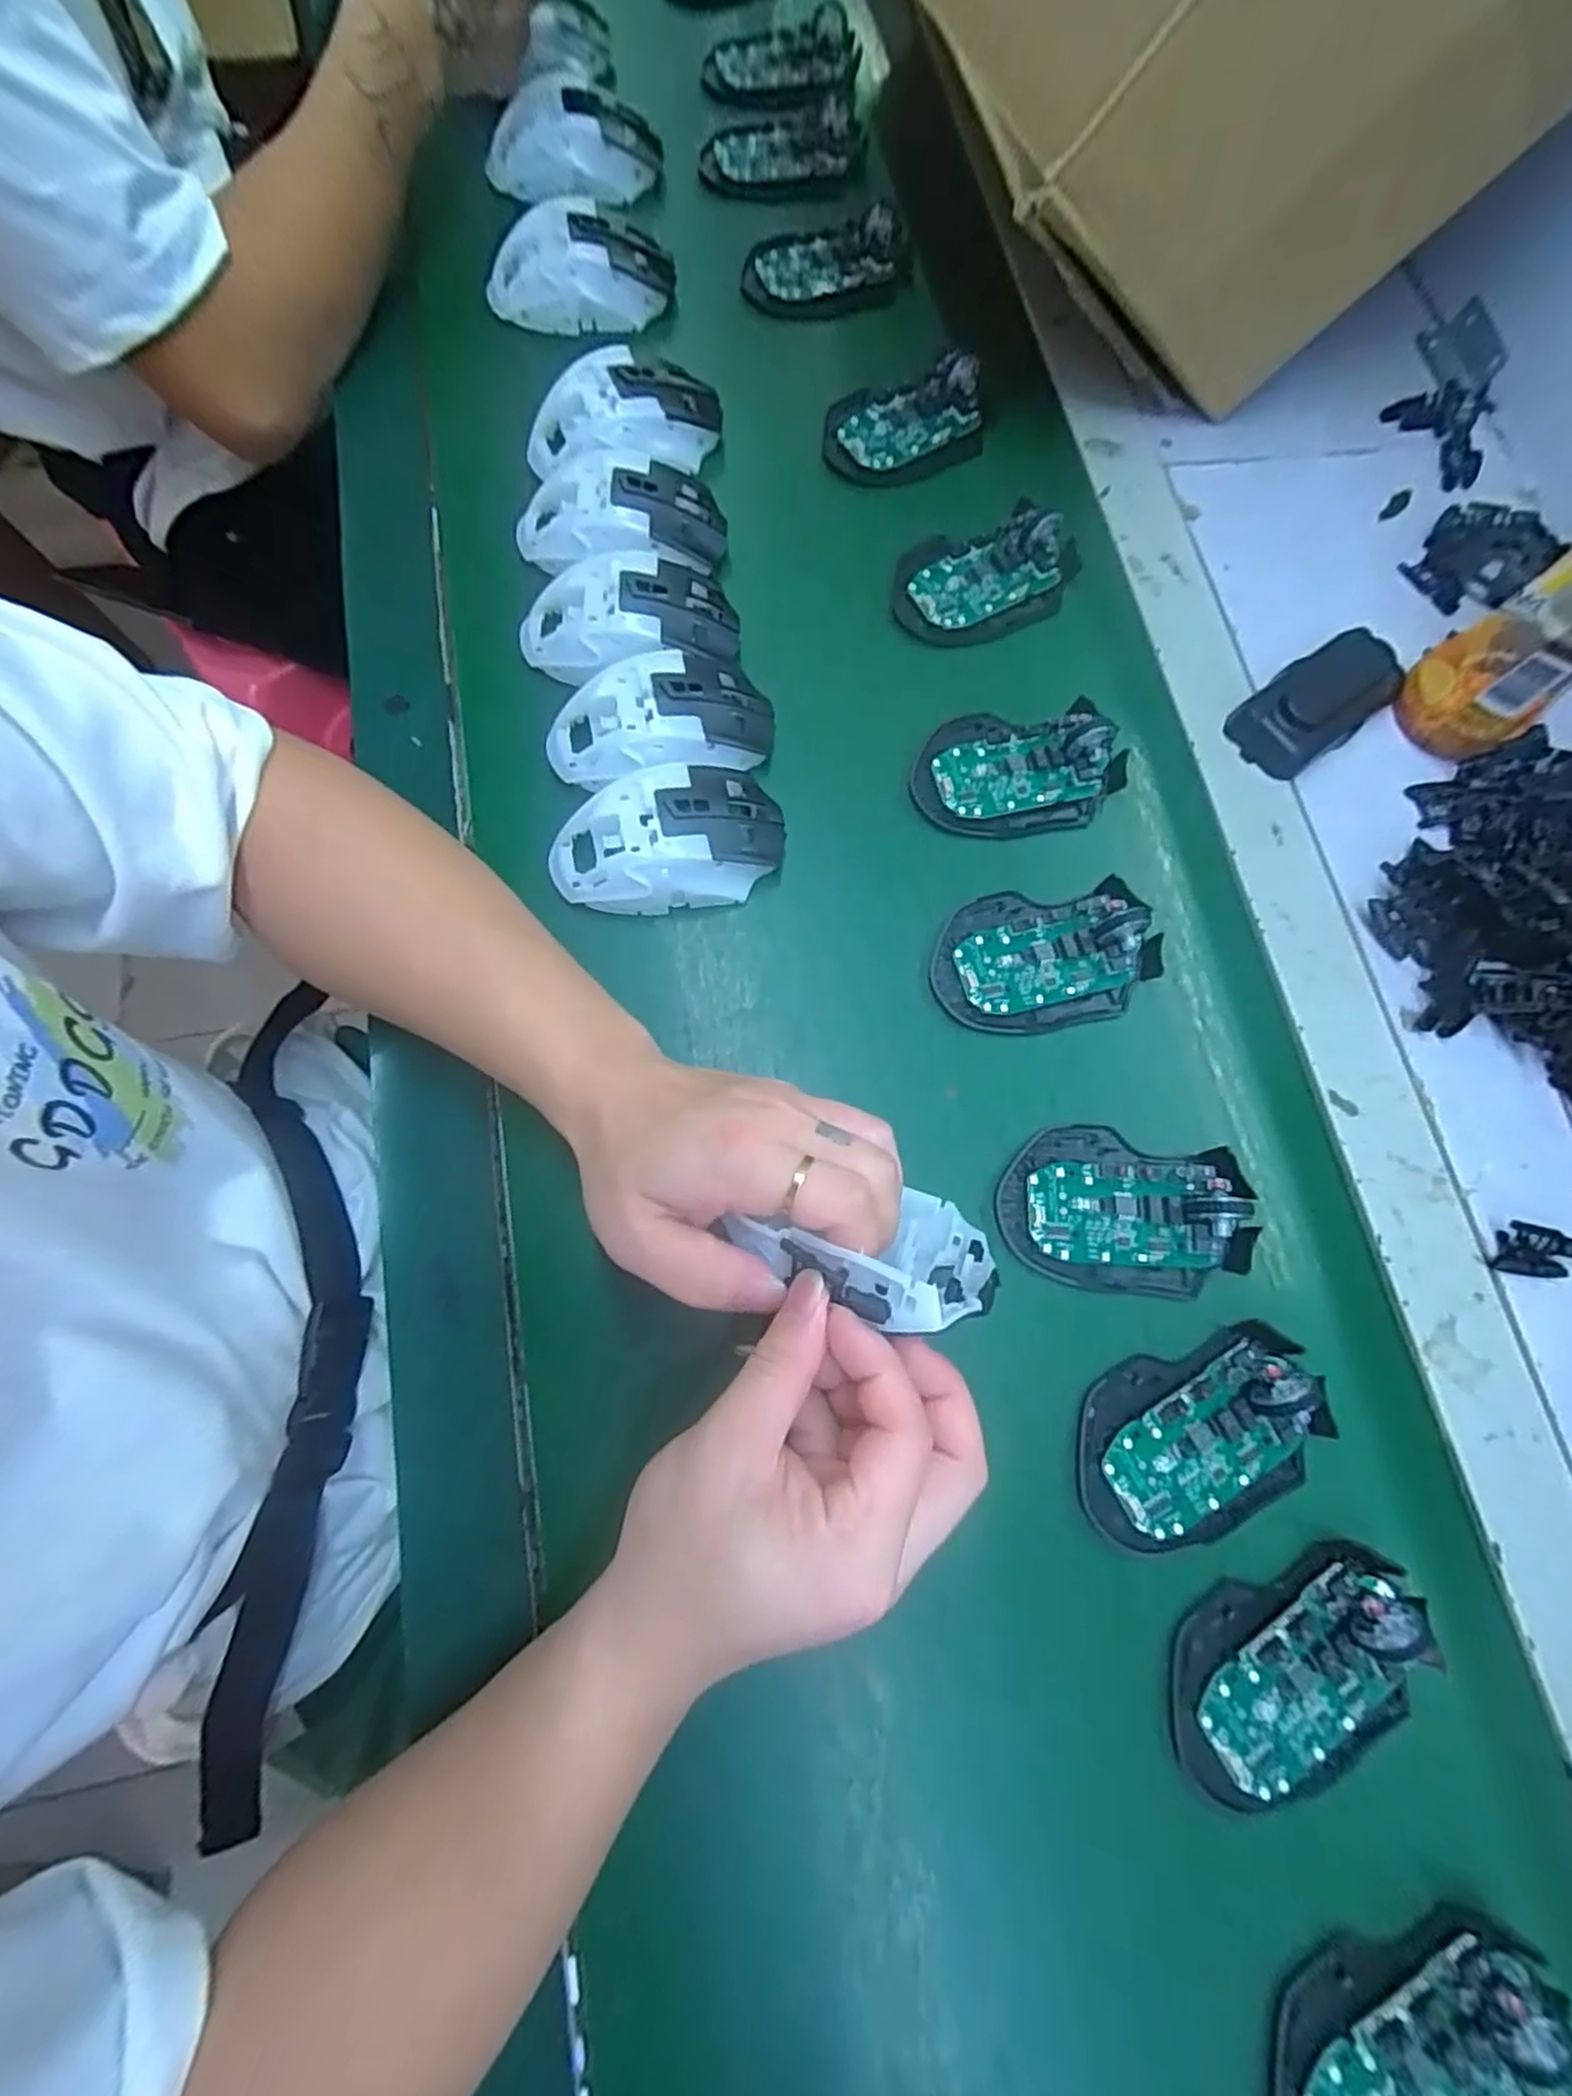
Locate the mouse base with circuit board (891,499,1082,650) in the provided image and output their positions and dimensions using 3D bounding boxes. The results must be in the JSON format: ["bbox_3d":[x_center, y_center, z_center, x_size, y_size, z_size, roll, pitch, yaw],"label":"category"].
[{"bbox_3d":[0.120,-0.281,0.448,0.111,0.024,0.069,-16,76,-6],"label":"mouse base with circuit board"}]

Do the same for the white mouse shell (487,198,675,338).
[{"bbox_3d":[-0.132,-0.497,0.487,0.119,0.042,0.067,-3,75,-3],"label":"white mouse shell"}]

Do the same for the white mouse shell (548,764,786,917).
[{"bbox_3d":[-0.061,-0.104,0.386,0.115,0.040,0.062,-11,75,-5],"label":"white mouse shell"}]

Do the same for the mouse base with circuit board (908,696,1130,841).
[{"bbox_3d":[0.129,-0.153,0.416,0.115,0.023,0.071,1,75,-2],"label":"mouse base with circuit board"}]

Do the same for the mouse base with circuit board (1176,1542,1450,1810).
[{"bbox_3d":[0.210,0.254,0.304,0.111,0.024,0.071,-17,76,-7],"label":"mouse base with circuit board"}]

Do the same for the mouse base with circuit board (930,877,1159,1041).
[{"bbox_3d":[0.134,-0.048,0.389,0.114,0.021,0.074,-10,75,-5],"label":"mouse base with circuit board"}]

